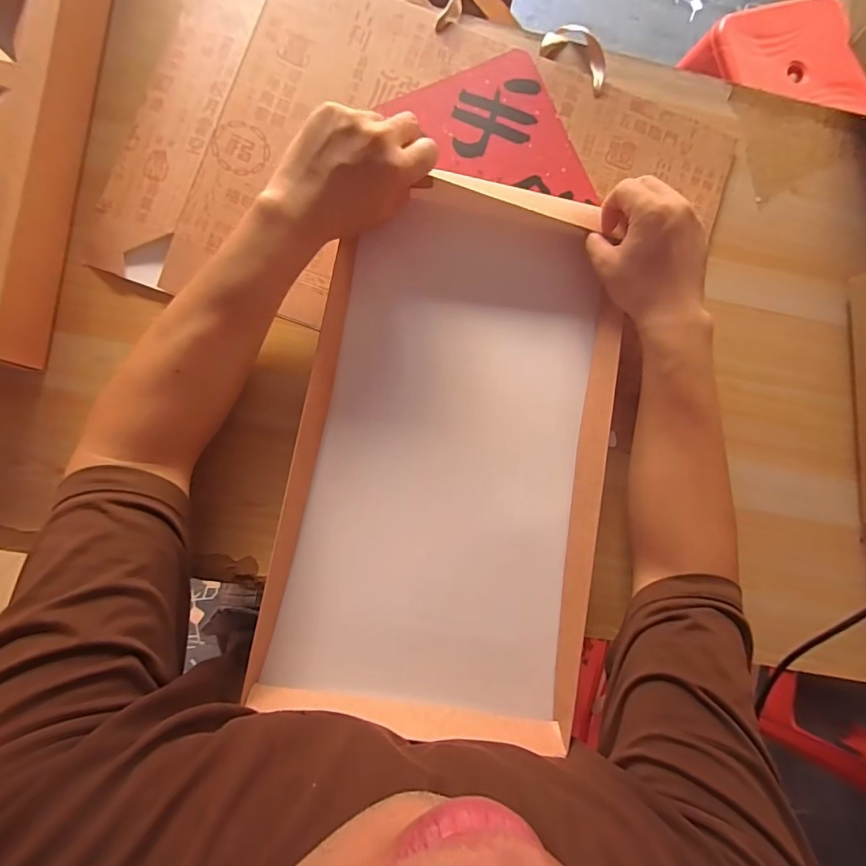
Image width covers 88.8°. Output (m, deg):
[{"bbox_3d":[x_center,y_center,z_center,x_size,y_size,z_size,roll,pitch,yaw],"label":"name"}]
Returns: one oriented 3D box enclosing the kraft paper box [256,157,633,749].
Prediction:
[{"bbox_3d":[0.020,0.010,0.428,0.271,0.064,0.493,11,84,-5],"label":"kraft paper box"}]

